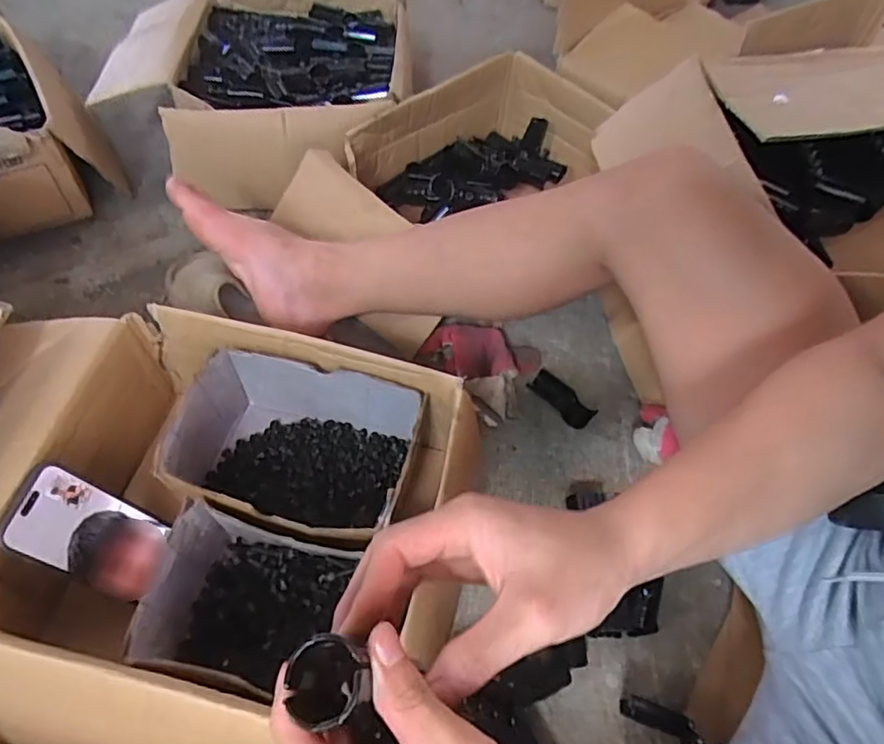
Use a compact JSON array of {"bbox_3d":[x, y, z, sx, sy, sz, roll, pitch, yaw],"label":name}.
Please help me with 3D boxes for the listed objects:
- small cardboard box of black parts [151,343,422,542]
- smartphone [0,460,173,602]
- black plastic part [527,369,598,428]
[{"bbox_3d":[-0.134,0.076,0.558,0.208,0.086,0.149,12,55,3],"label":"small cardboard box of black parts"},{"bbox_3d":[-0.288,0.134,0.490,0.009,0.133,0.072,-8,49,25],"label":"smartphone"},{"bbox_3d":[0.139,0.032,0.690,0.040,0.009,0.079,-37,66,-26],"label":"black plastic part"}]

